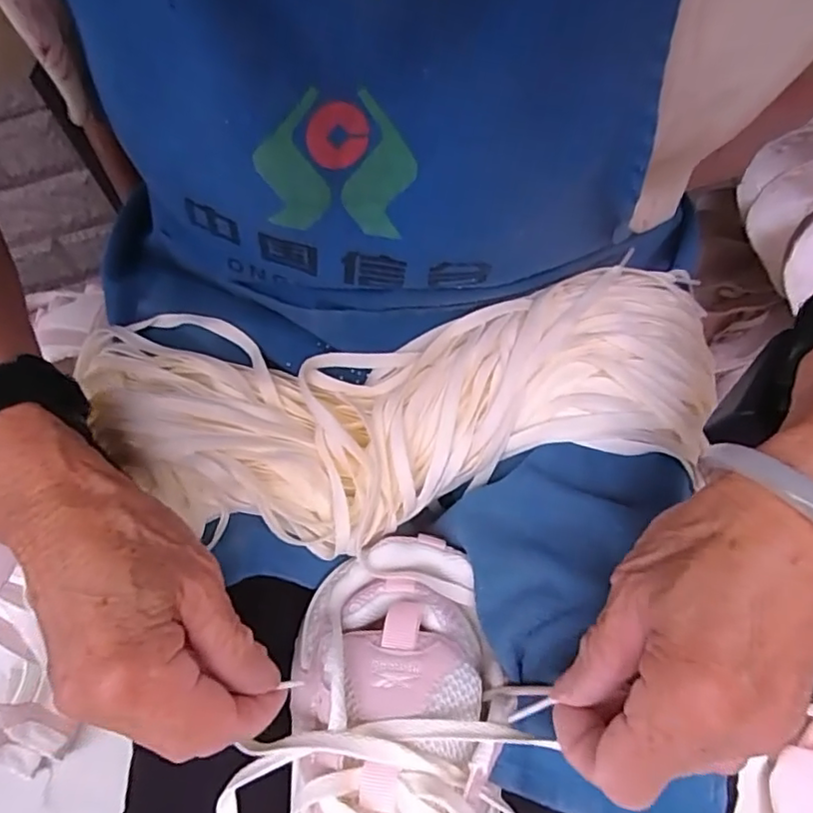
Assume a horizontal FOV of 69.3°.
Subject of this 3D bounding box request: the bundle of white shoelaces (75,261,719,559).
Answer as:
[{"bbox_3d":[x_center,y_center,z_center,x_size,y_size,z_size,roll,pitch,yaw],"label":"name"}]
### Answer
[{"bbox_3d":[-0.001,-0.002,0.322,0.357,0.051,0.134,-7,60,0],"label":"bundle of white shoelaces"}]

